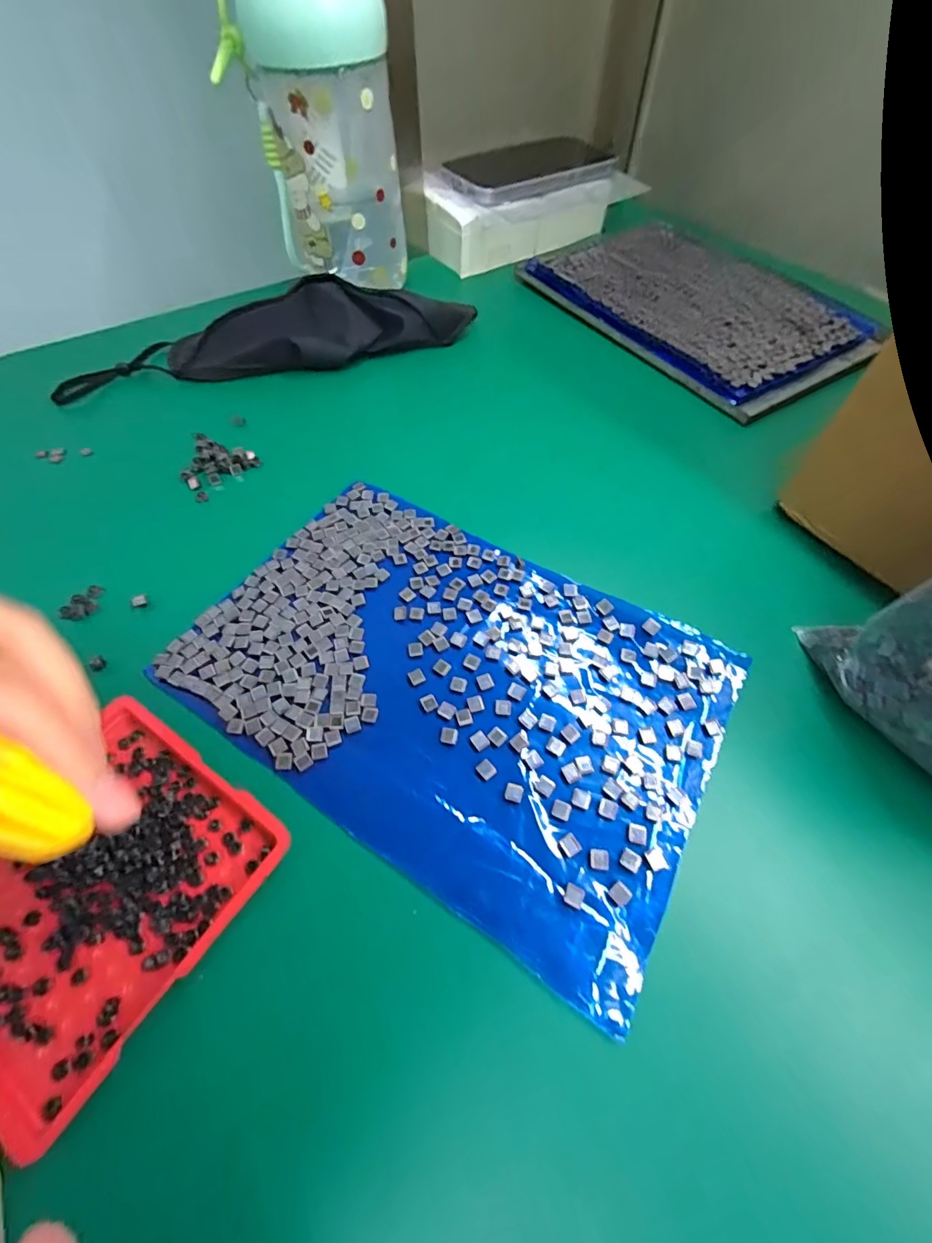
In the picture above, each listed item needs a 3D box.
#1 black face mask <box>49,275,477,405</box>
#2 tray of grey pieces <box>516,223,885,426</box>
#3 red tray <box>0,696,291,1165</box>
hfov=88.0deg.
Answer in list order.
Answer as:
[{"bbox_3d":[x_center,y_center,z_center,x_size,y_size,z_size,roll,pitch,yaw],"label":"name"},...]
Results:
[{"bbox_3d":[-0.137,-0.200,0.334,0.275,0.026,0.053,-18,59,-11],"label":"black face mask"},{"bbox_3d":[0.177,-0.249,0.376,0.166,0.008,0.240,-30,64,-16],"label":"tray of grey pieces"},{"bbox_3d":[-0.128,0.093,0.166,0.092,0.009,0.102,29,64,16],"label":"red tray"}]

